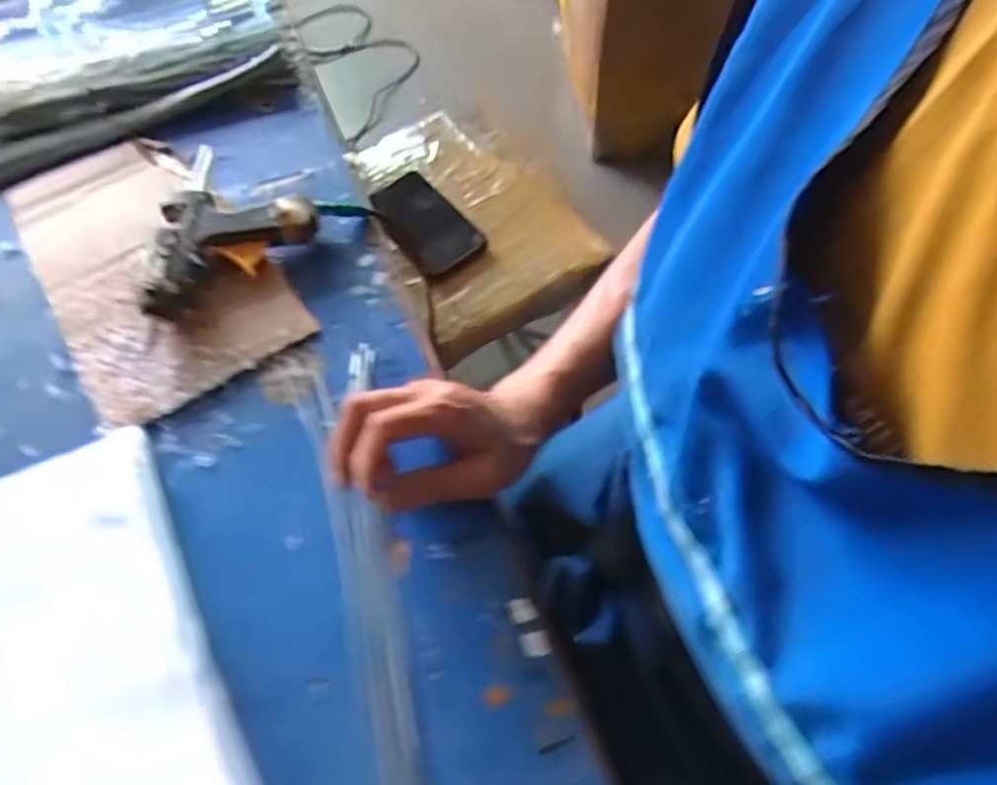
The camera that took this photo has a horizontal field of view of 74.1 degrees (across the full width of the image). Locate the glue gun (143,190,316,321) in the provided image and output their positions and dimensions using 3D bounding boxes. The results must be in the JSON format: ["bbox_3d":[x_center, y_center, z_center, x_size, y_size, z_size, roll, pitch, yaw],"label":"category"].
[{"bbox_3d":[-0.207,-0.113,0.486,0.133,0.034,0.079,-39,66,-17],"label":"glue gun"}]

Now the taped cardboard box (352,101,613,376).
[{"bbox_3d":[-0.046,-0.221,0.828,0.233,0.053,0.346,-27,64,-12],"label":"taped cardboard box"}]

